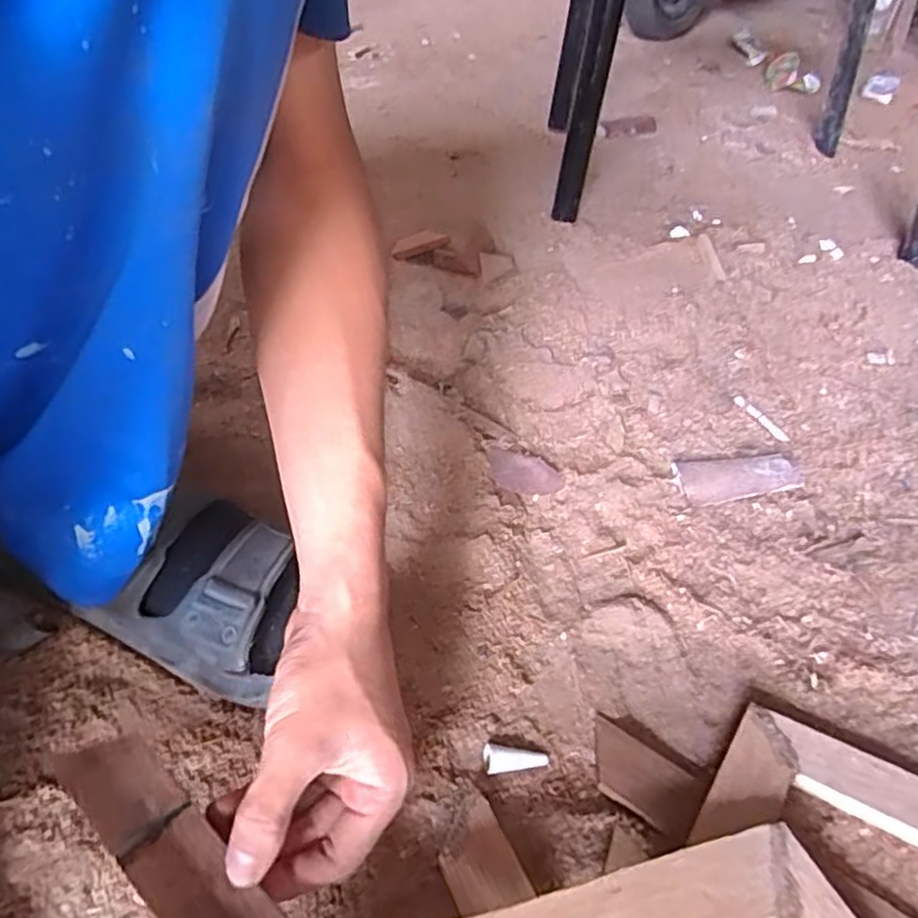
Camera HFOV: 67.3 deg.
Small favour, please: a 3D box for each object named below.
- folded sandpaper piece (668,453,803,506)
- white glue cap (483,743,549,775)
[{"bbox_3d":[0.233,0.014,0.577,0.110,0.010,0.044,-7,45,-12],"label":"folded sandpaper piece"},{"bbox_3d":[0.032,0.171,0.396,0.036,0.012,0.016,-3,44,-8],"label":"white glue cap"}]

